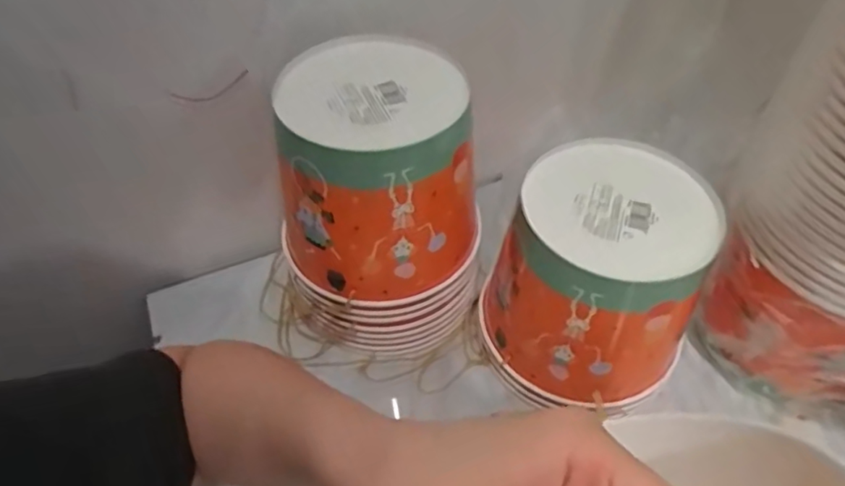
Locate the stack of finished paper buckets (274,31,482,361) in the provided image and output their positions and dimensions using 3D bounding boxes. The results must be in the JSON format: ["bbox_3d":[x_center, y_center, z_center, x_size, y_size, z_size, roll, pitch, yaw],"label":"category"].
[{"bbox_3d":[-0.038,-0.027,0.445,0.143,0.202,0.142,-10,50,-7],"label":"stack of finished paper buckets"}]

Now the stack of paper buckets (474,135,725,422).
[{"bbox_3d":[0.123,0.019,0.419,0.146,0.131,0.155,12,51,11],"label":"stack of paper buckets"}]

